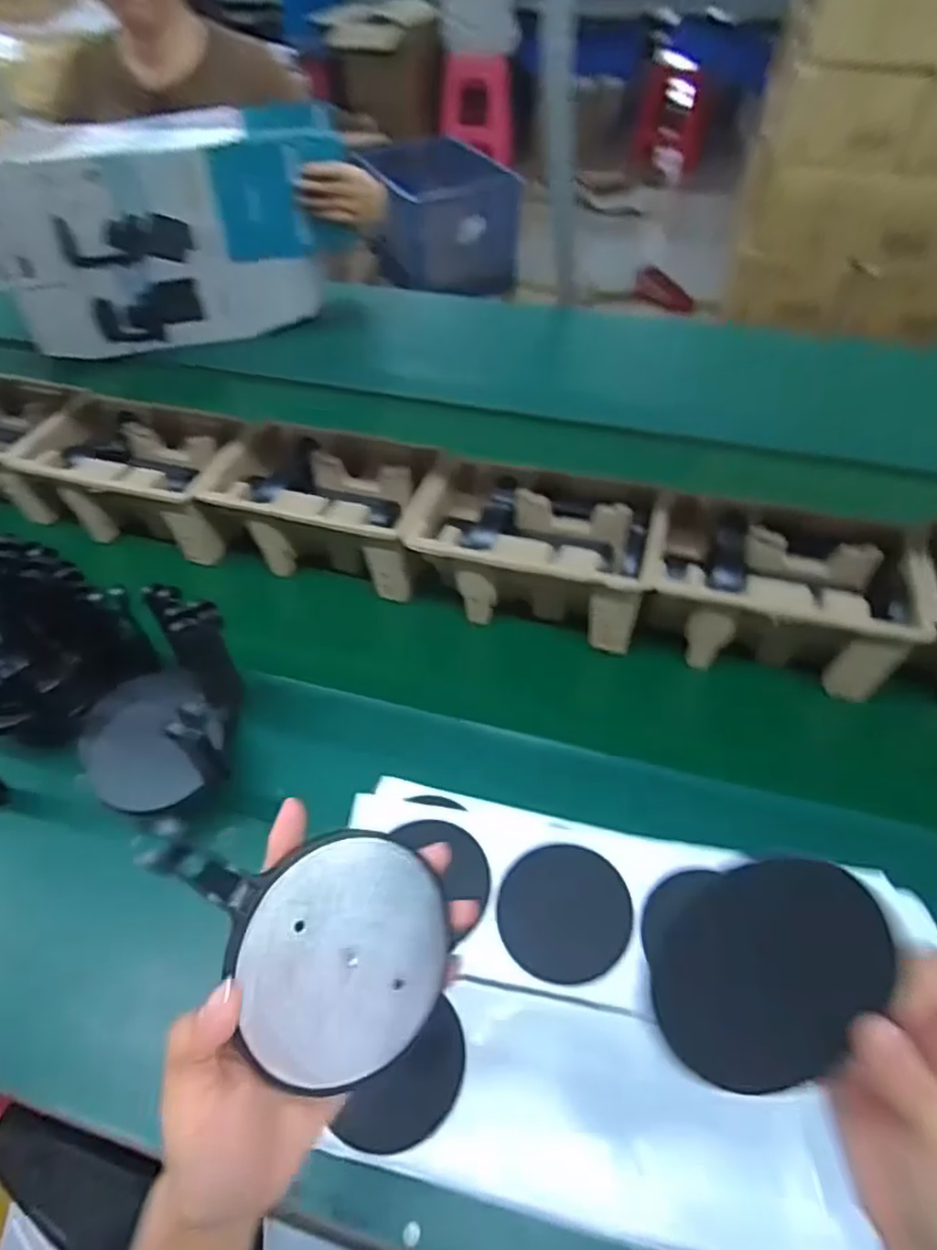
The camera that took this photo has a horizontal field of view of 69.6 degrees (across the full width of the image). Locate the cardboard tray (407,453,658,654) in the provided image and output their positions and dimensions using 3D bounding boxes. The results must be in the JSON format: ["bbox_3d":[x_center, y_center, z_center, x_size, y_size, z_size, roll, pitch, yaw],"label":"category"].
[{"bbox_3d":[0.063,-0.072,0.665,0.222,0.099,0.139,12,51,10],"label":"cardboard tray"}]

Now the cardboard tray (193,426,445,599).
[{"bbox_3d":[-0.148,-0.123,0.720,0.221,0.101,0.140,12,51,11],"label":"cardboard tray"}]

